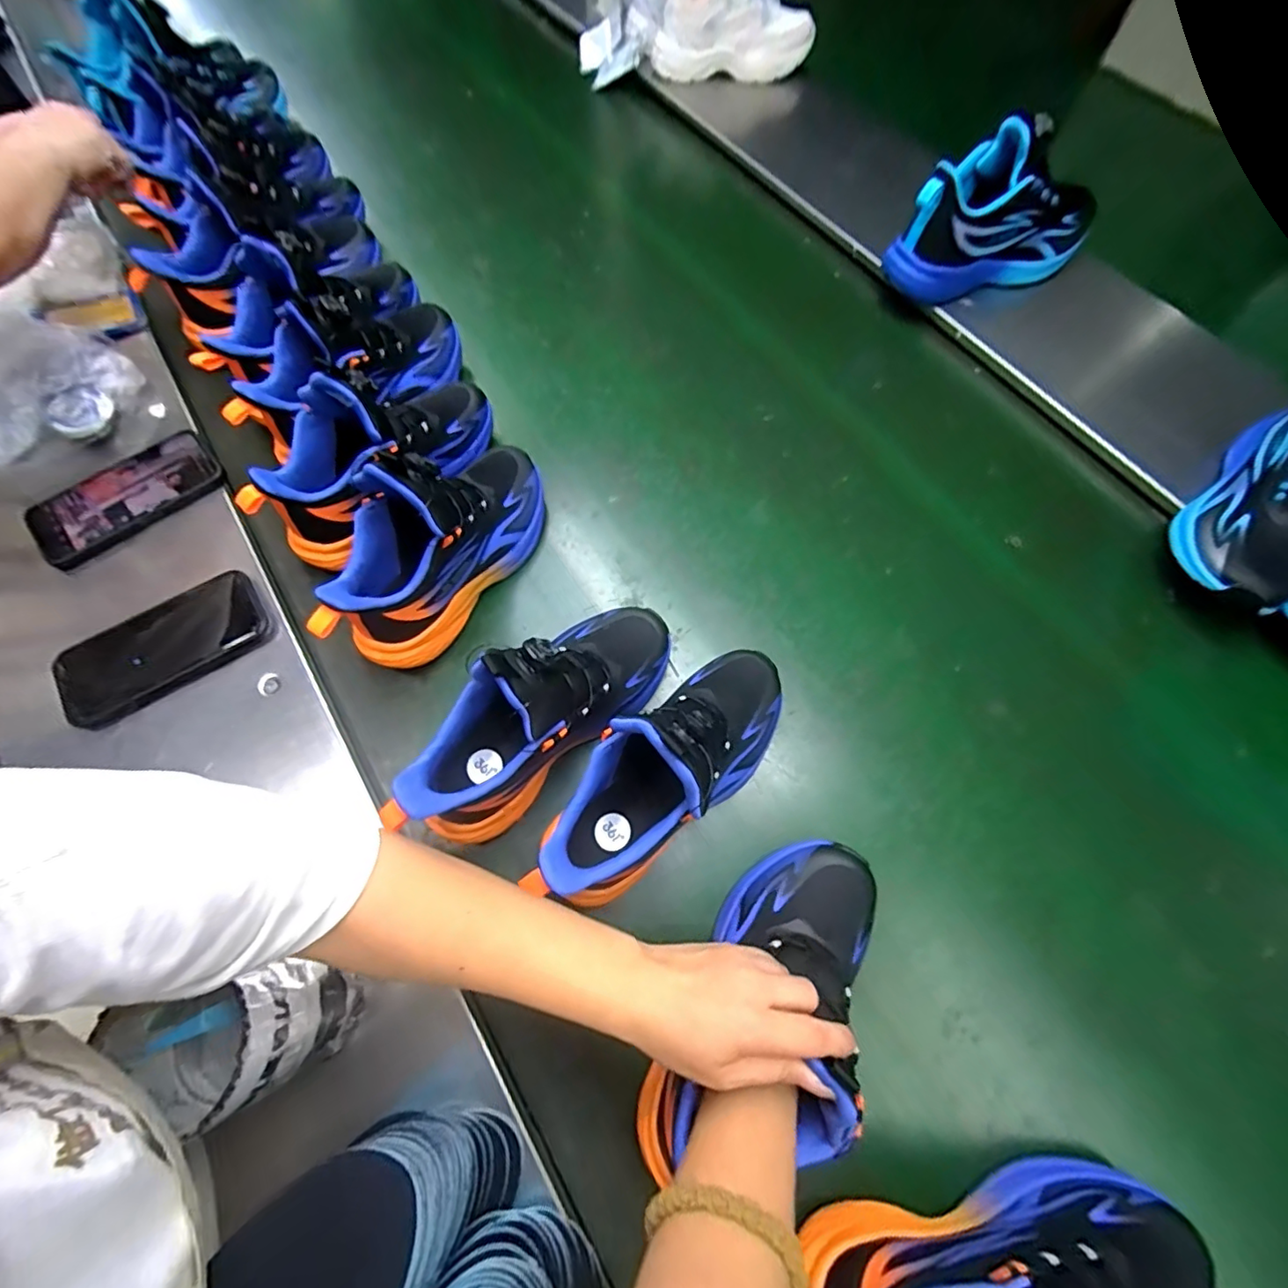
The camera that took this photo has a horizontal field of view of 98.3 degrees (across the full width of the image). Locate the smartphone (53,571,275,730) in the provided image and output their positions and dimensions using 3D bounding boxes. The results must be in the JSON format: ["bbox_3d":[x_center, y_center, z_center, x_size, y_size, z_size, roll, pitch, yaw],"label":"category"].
[{"bbox_3d":[-0.415,0.002,0.482,0.168,0.018,0.081,-32,71,-14],"label":"smartphone"}]

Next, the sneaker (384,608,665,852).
[{"bbox_3d":[-0.078,0.047,0.418,0.077,0.138,0.246,38,71,15],"label":"sneaker"}]

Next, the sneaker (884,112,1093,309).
[{"bbox_3d":[0.413,-0.488,0.642,0.240,0.172,0.109,-31,70,-13],"label":"sneaker"}]

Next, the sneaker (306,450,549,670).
[{"bbox_3d":[-0.173,-0.089,0.478,0.086,0.138,0.237,32,70,12],"label":"sneaker"}]

